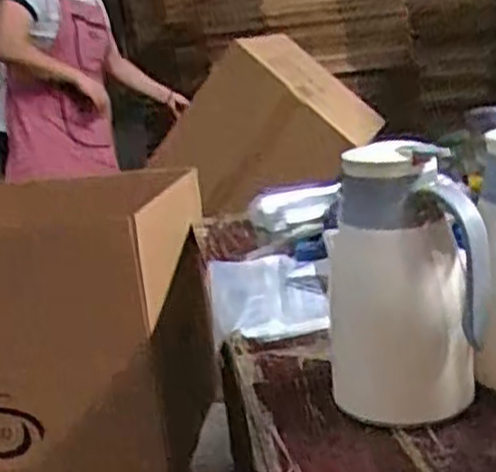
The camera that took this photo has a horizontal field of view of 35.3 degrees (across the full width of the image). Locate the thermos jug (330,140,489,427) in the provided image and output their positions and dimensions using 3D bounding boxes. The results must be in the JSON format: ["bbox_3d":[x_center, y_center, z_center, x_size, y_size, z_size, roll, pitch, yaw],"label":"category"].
[{"bbox_3d":[0.144,0.041,0.735,0.136,0.236,0.138,-4,17,9],"label":"thermos jug"}]

